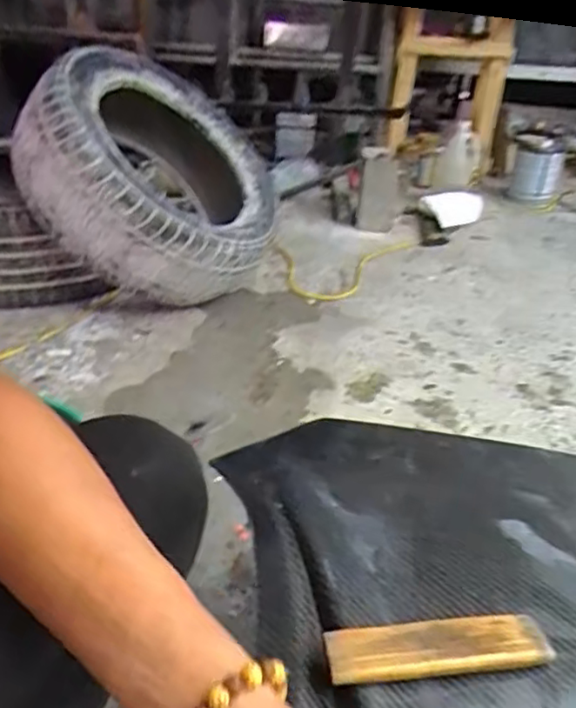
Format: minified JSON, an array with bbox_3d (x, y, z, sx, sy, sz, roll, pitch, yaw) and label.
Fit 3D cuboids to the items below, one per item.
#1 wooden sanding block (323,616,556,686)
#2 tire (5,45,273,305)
[{"bbox_3d":[0.102,0.201,0.427,0.152,0.017,0.034,-2,32,-7],"label":"wooden sanding block"},{"bbox_3d":[-0.313,-0.422,1.514,0.588,0.273,0.646,40,35,-17],"label":"tire"}]

